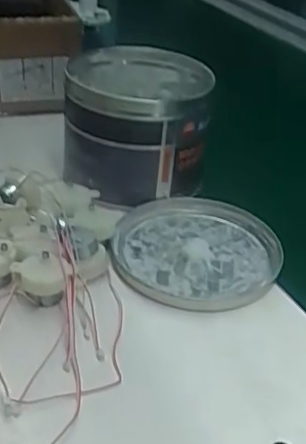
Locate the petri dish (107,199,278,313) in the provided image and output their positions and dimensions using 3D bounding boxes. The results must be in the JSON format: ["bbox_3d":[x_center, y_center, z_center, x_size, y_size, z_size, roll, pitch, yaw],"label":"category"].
[{"bbox_3d":[0.035,0.021,0.474,0.123,0.019,0.126,14,33,11],"label":"petri dish"}]

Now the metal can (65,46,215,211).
[{"bbox_3d":[-0.017,-0.084,0.540,0.127,0.111,0.132,4,33,-3],"label":"metal can"}]

